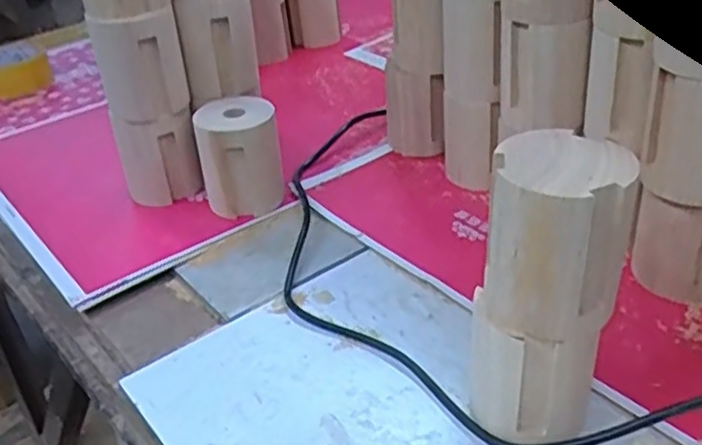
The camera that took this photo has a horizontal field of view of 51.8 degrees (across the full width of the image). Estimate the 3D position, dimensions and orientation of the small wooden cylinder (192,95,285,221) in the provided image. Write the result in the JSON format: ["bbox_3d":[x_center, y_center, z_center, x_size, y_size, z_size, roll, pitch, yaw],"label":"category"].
[{"bbox_3d":[-0.112,-0.067,0.732,0.078,0.099,0.076,-11,34,-8],"label":"small wooden cylinder"}]

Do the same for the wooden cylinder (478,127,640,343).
[{"bbox_3d":[0.121,0.008,0.429,0.077,0.096,0.074,6,37,16],"label":"wooden cylinder"}]

